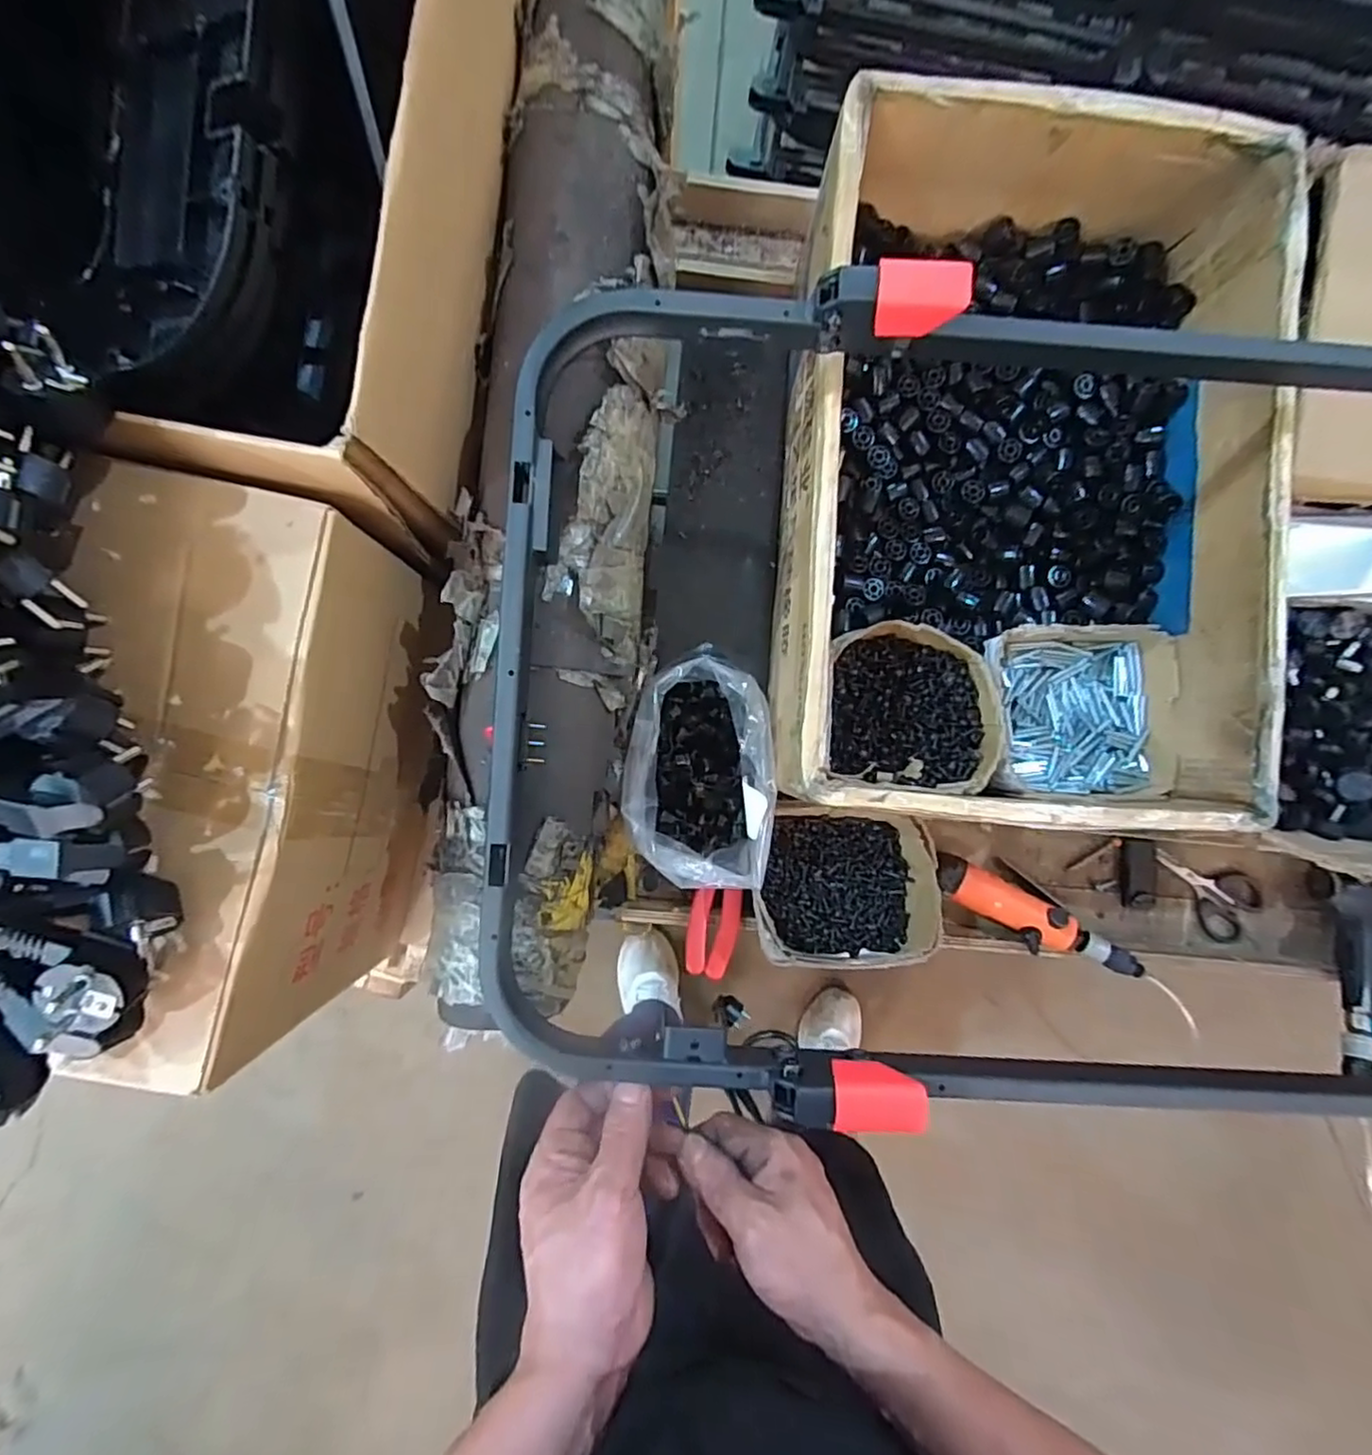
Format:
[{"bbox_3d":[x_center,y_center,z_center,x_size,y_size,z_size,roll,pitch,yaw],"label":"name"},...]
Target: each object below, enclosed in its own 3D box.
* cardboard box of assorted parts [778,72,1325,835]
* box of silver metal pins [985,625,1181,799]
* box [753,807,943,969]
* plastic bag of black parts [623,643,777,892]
[{"bbox_3d":[0.269,-0.197,0.559,0.355,0.192,0.532,7,88,-2],"label":"cardboard box of assorted parts"},{"bbox_3d":[0.344,-0.013,0.594,0.151,0.076,0.144,2,88,-2],"label":"box of silver metal pins"},{"bbox_3d":[0.142,0.139,0.592,0.160,0.072,0.130,-2,88,-2],"label":"box"},{"bbox_3d":[0.013,0.034,0.567,0.123,0.104,0.200,4,88,-2],"label":"plastic bag of black parts"}]

